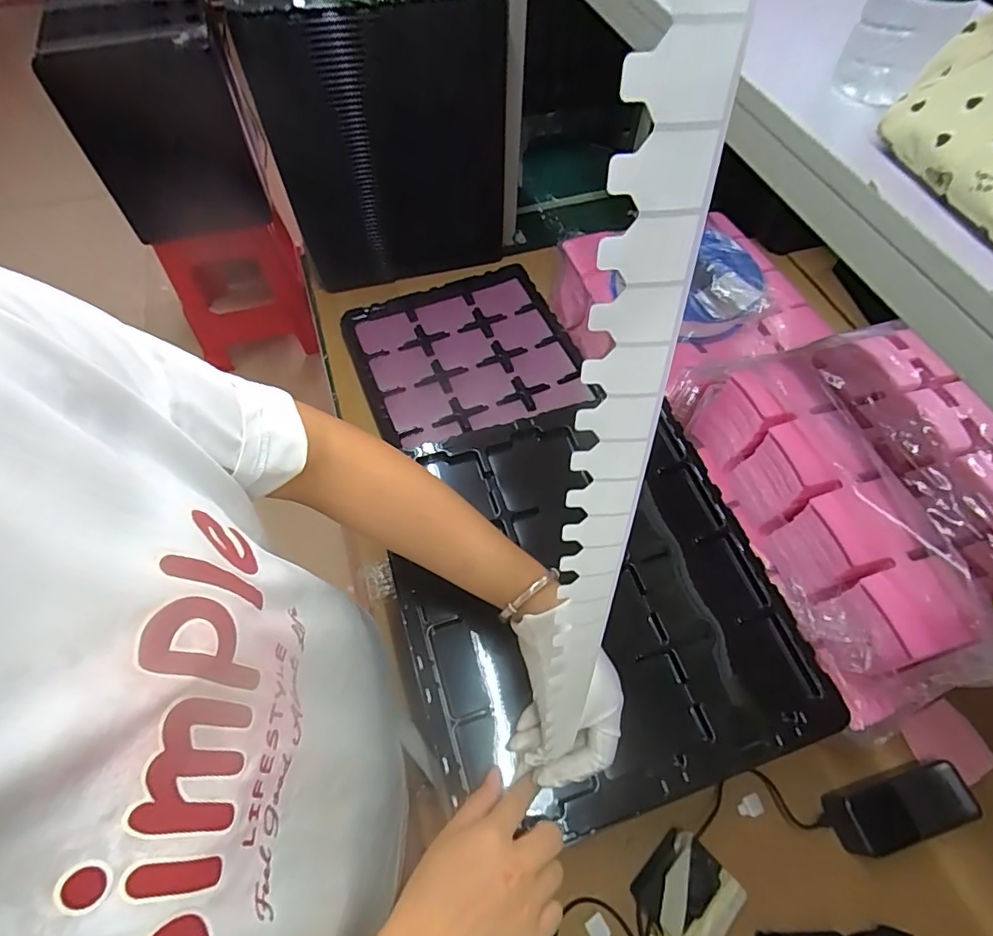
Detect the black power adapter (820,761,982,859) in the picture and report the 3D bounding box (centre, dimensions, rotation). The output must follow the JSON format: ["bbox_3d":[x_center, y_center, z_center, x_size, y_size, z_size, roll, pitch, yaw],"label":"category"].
[{"bbox_3d":[0.411,0.346,0.536,0.132,0.035,0.056,-16,62,-9],"label":"black power adapter"}]

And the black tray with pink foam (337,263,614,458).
[{"bbox_3d":[-0.048,-0.180,0.840,0.310,0.022,0.309,-19,62,-11],"label":"black tray with pink foam"}]

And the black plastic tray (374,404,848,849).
[{"bbox_3d":[0.082,0.114,0.492,0.340,0.035,0.354,-17,62,-10],"label":"black plastic tray"}]

